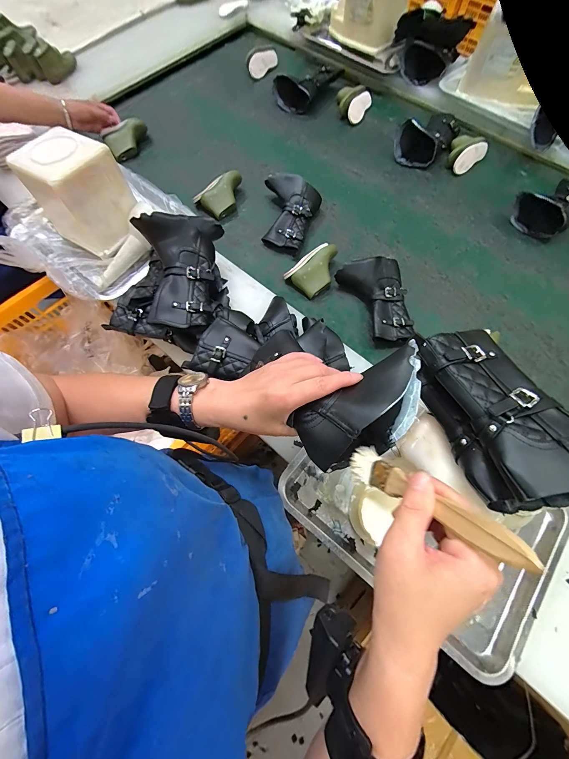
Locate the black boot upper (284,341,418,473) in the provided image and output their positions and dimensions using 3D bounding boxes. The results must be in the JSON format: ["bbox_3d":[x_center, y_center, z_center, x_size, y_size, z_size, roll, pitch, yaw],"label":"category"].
[{"bbox_3d":[0.081,0.031,0.275,0.133,0.056,0.071,-28,72,-10],"label":"black boot upper"}]

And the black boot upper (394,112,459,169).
[{"bbox_3d":[0.406,-0.682,0.825,0.193,0.078,0.122,-36,73,-13],"label":"black boot upper"}]

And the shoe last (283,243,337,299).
[{"bbox_3d":[0.073,-0.258,0.675,0.094,0.048,0.125,39,74,14],"label":"shoe last"}]

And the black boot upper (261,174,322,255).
[{"bbox_3d":[0.012,-0.409,0.728,0.139,0.055,0.196,9,69,3],"label":"black boot upper"}]

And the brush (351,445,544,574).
[{"bbox_3d":[0.095,0.082,0.206,0.027,0.140,0.018,-39,108,-14],"label":"brush"}]

